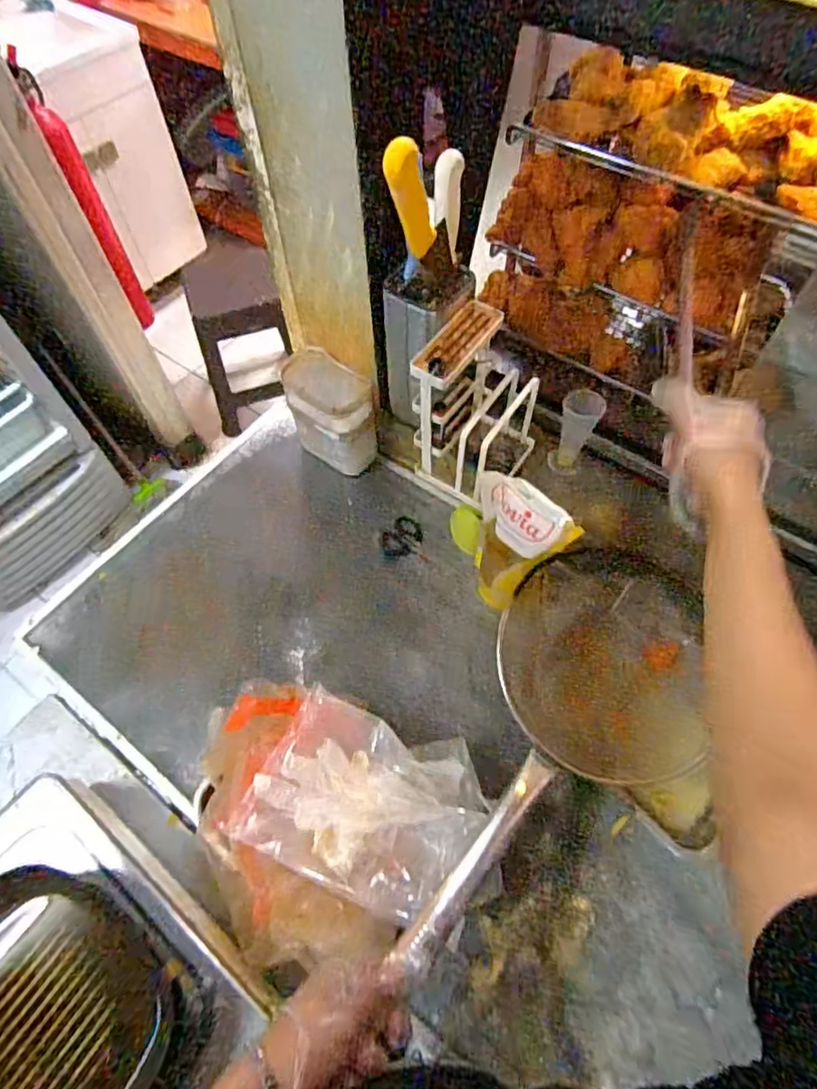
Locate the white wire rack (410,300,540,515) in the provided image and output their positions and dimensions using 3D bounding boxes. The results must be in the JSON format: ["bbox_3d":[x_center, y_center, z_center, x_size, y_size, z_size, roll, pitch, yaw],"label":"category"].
[{"bbox_3d":[0.094,-0.180,0.780,0.134,0.211,0.170,28,65,16],"label":"white wire rack"}]

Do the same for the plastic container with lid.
[{"bbox_3d":[-0.129,-0.209,0.945,0.091,0.166,0.158,-41,68,-19],"label":"plastic container with lid"}]

